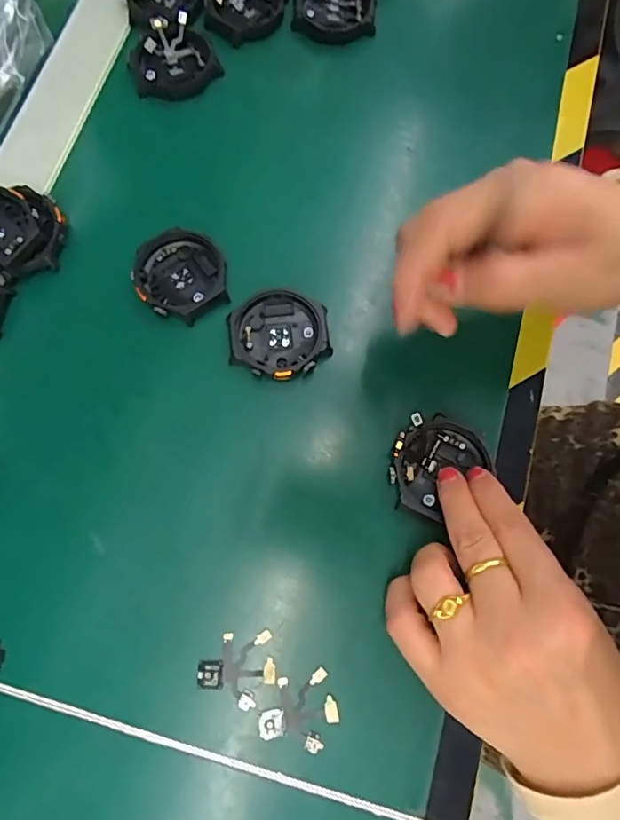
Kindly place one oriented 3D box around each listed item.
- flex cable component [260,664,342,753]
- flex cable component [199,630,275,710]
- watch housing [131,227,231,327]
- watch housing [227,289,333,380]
[{"bbox_3d":[-0.003,0.134,0.223,0.030,0.004,0.036,26,77,6],"label":"flex cable component"},{"bbox_3d":[-0.033,0.118,0.227,0.034,0.004,0.031,-1,75,-1],"label":"flex cable component"},{"bbox_3d":[-0.071,-0.074,0.274,0.048,0.011,0.054,-30,77,-8],"label":"watch housing"},{"bbox_3d":[-0.017,-0.041,0.264,0.052,0.008,0.048,0,75,0],"label":"watch housing"}]

